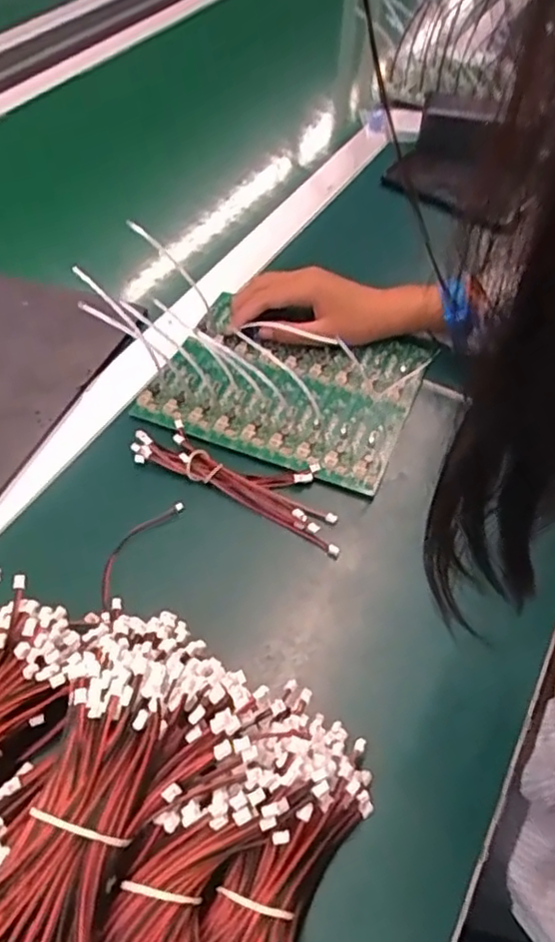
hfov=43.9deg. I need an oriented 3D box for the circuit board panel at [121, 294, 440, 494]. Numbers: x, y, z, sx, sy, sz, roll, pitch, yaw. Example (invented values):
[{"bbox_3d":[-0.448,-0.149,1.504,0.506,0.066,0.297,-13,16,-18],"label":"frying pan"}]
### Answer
[{"bbox_3d":[0.009,-0.073,0.548,0.196,0.017,0.162,16,52,10],"label":"circuit board panel"}]

